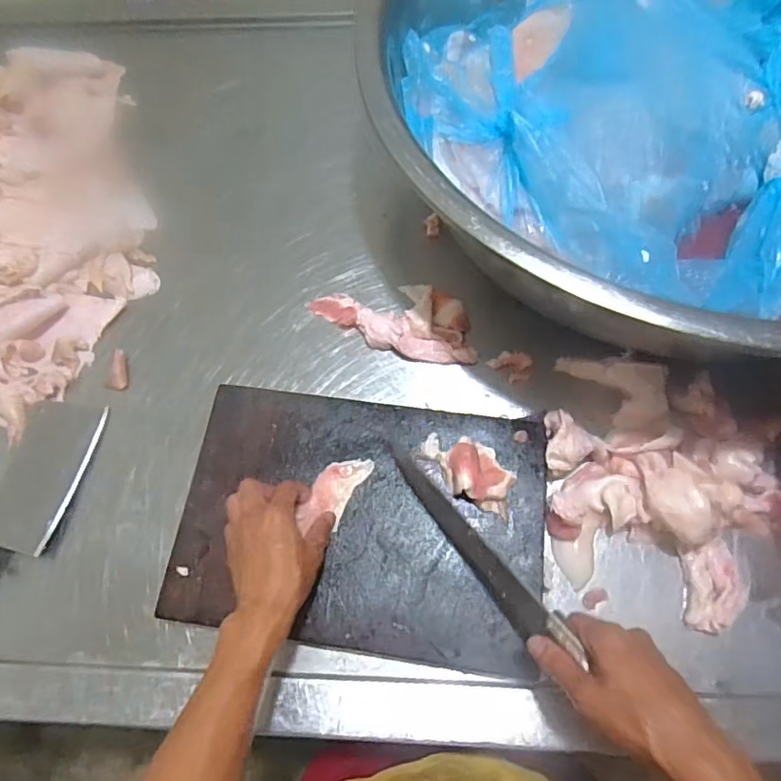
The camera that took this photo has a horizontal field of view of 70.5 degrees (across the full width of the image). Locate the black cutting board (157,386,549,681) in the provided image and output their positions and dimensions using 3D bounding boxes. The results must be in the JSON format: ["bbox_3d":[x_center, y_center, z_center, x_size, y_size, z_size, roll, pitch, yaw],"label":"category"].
[{"bbox_3d":[-0.030,0.132,0.577,0.375,0.016,0.251,7,68,6],"label":"black cutting board"}]

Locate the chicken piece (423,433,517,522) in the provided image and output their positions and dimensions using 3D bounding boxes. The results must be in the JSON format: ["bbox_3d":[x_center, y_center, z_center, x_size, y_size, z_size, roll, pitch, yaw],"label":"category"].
[{"bbox_3d":[0.082,0.080,0.573,0.105,0.028,0.057,27,71,13],"label":"chicken piece"}]

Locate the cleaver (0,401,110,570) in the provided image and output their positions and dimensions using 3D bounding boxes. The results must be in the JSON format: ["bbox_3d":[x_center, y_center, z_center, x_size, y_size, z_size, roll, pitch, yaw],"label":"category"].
[{"bbox_3d":[-0.419,0.163,0.601,0.093,0.041,0.336,9,68,7],"label":"cleaver"}]

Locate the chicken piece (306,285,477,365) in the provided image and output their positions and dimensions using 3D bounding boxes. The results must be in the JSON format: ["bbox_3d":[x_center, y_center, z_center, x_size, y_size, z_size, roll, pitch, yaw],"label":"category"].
[{"bbox_3d":[0.009,-0.093,0.683,0.214,0.030,0.096,22,70,11],"label":"chicken piece"}]

